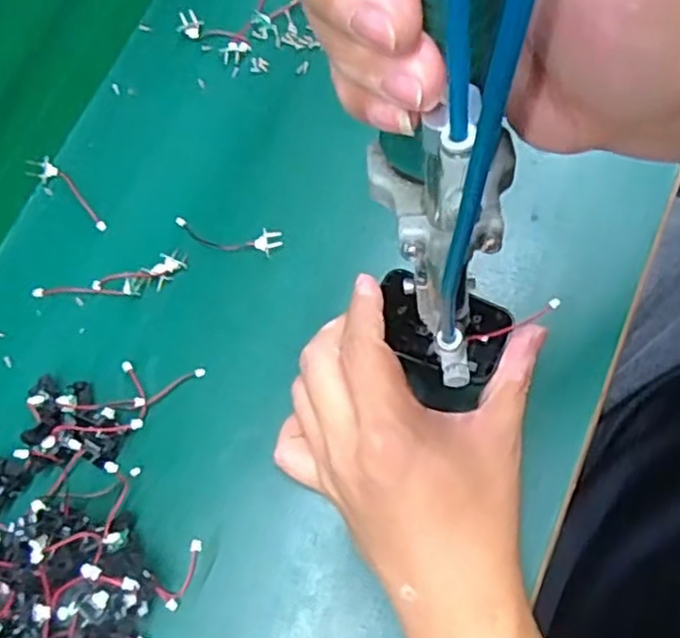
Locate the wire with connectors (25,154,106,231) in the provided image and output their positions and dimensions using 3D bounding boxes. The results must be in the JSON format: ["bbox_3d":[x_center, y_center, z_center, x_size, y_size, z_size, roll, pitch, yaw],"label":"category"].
[{"bbox_3d":[-0.161,-0.076,0.432,0.065,0.005,0.016,36,76,12],"label":"wire with connectors"}]

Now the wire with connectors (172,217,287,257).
[{"bbox_3d":[-0.065,-0.048,0.418,0.064,0.004,0.016,10,73,5],"label":"wire with connectors"}]

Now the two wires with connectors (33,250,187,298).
[{"bbox_3d":[-0.130,-0.021,0.410,0.087,0.008,0.020,-16,72,-3],"label":"two wires with connectors"}]

